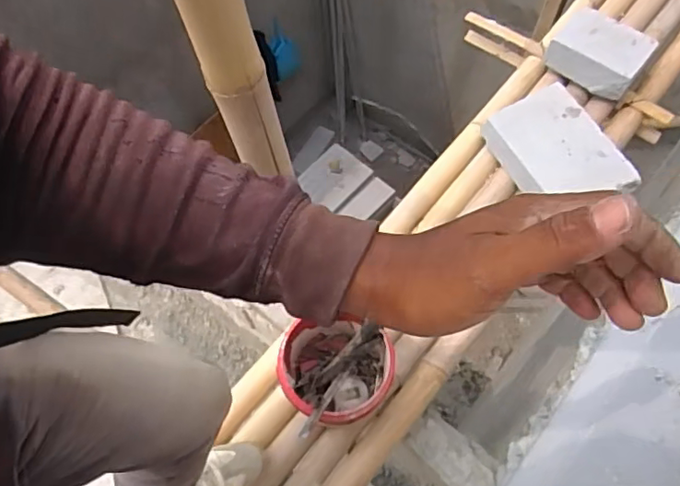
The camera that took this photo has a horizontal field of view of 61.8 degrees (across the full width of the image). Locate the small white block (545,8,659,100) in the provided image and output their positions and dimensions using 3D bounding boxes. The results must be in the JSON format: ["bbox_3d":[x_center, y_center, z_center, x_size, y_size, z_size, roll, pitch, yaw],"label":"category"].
[{"bbox_3d":[0.615,-0.453,1.352,0.210,0.083,0.175,39,72,18],"label":"small white block"}]

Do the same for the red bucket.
[{"bbox_3d":[-0.006,0.229,1.013,0.191,0.218,0.188,-1,64,2],"label":"red bucket"}]

